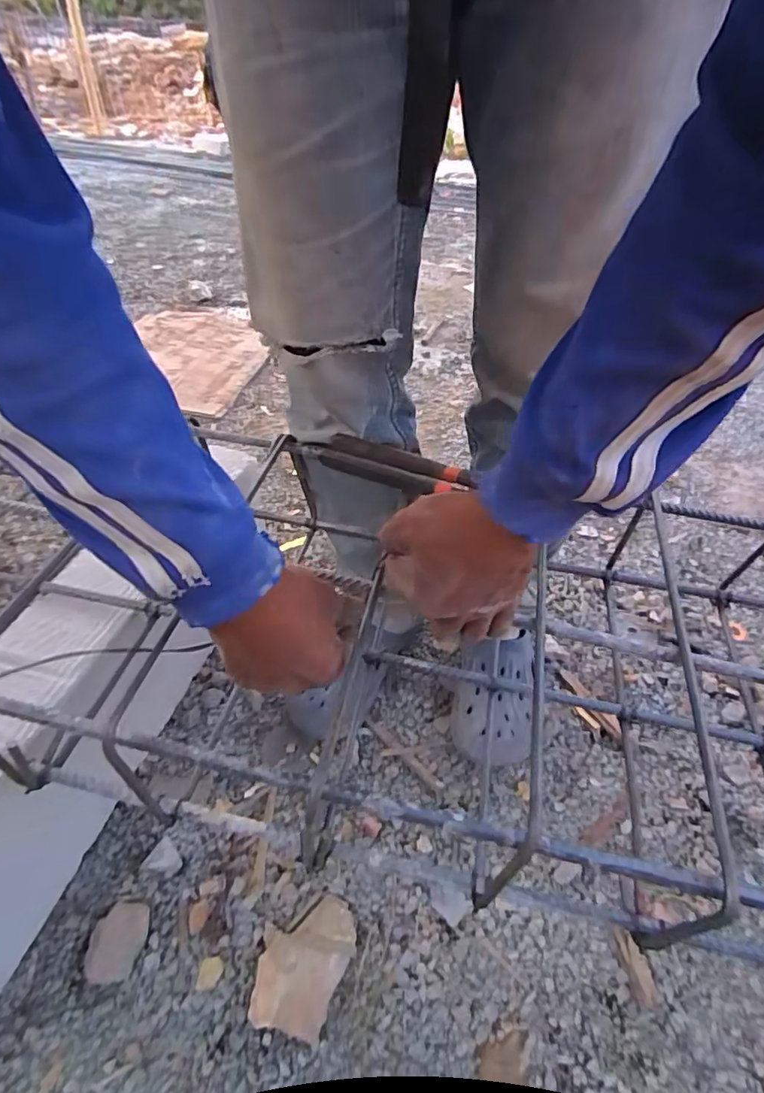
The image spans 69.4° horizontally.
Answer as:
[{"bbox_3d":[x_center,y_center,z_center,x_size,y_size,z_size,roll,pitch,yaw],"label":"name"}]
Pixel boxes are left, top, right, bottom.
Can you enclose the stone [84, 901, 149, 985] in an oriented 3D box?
[{"bbox_3d":[-0.240,0.356,0.497,0.043,0.021,0.060,9,44,6],"label":"stone"}]

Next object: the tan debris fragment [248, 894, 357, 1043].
[{"bbox_3d":[-0.068,0.370,0.490,0.082,0.025,0.097,4,44,1],"label":"tan debris fragment"}]

